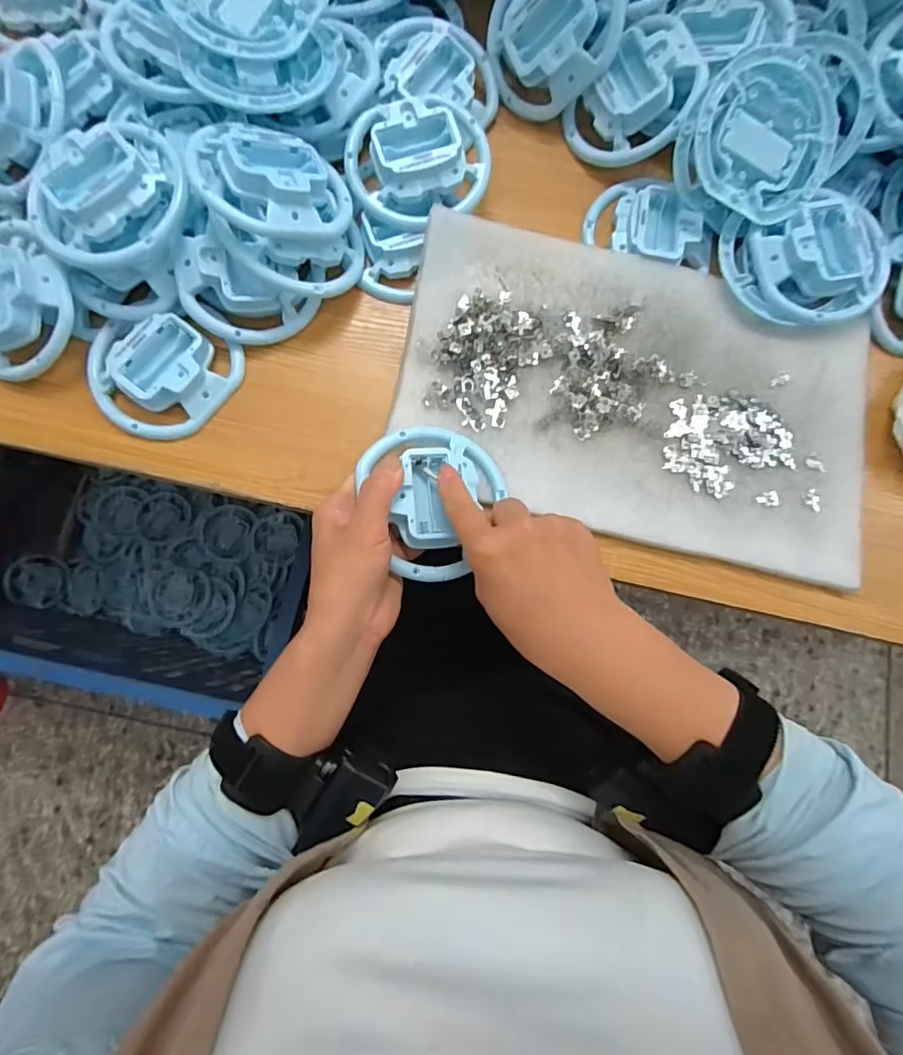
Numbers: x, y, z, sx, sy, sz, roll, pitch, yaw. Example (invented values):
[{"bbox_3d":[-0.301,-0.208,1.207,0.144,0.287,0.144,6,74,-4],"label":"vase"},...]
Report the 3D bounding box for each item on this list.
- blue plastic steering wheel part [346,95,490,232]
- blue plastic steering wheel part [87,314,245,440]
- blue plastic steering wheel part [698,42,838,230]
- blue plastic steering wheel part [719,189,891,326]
[{"bbox_3d":[-0.024,-0.264,0.376,0.100,0.029,0.084,-6,81,-3],"label":"blue plastic steering wheel part"},{"bbox_3d":[-0.207,-0.107,0.365,0.099,0.025,0.084,19,80,1],"label":"blue plastic steering wheel part"},{"bbox_3d":[0.220,-0.276,0.370,0.102,0.020,0.102,27,102,-17],"label":"blue plastic steering wheel part"},{"bbox_3d":[0.259,-0.194,0.379,0.107,0.035,0.092,-15,81,-4],"label":"blue plastic steering wheel part"}]

